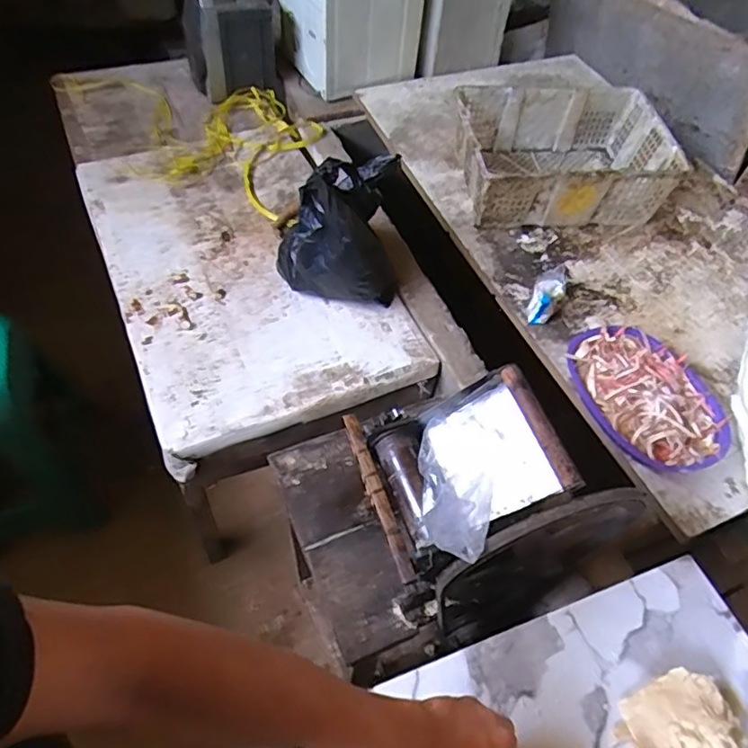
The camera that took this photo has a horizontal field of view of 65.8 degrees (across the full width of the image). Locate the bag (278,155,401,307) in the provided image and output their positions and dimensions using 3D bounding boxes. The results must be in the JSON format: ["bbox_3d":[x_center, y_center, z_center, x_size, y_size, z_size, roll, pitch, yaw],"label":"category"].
[{"bbox_3d":[-0.068,-0.293,1.173,0.241,0.281,0.205,-1,53,-10],"label":"bag"}]

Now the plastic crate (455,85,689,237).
[{"bbox_3d":[0.444,-0.522,1.413,0.466,0.184,0.349,1,53,-8],"label":"plastic crate"}]

